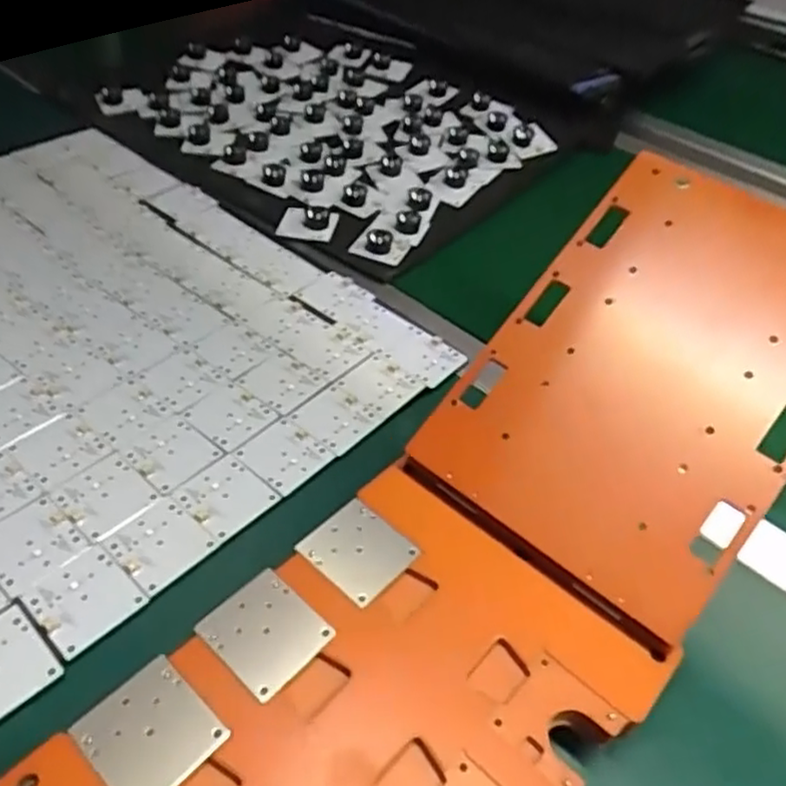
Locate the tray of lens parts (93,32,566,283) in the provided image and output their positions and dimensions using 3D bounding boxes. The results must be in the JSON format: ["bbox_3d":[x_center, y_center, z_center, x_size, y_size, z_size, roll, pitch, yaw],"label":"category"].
[{"bbox_3d":[-0.083,-0.295,0.733,0.443,0.061,0.316,32,49,24],"label":"tray of lens parts"}]

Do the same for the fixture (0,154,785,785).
[{"bbox_3d":[0.059,0.066,0.320,0.160,0.064,0.430,35,67,26],"label":"fixture"}]

